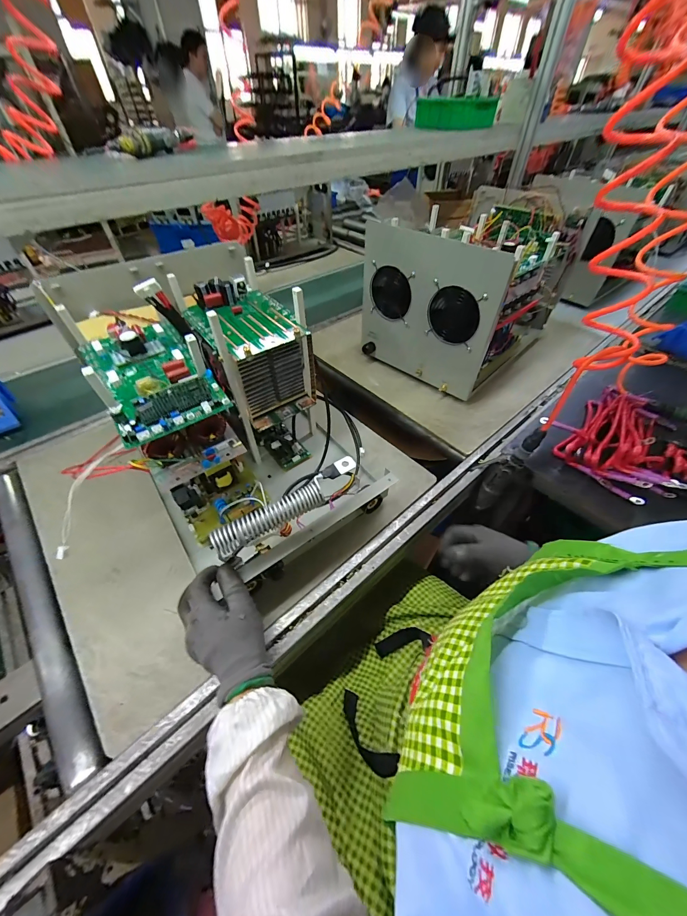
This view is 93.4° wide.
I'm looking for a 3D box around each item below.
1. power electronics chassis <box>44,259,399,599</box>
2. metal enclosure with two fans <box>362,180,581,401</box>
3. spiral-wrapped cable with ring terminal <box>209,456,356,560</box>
[{"bbox_3d":[-0.160,-0.071,0.505,0.309,0.292,0.409,-30,53,-23],"label":"power electronics chassis"},{"bbox_3d":[0.335,-0.426,0.822,0.508,0.319,0.306,-36,59,-28],"label":"metal enclosure with two fans"},{"bbox_3d":[-0.067,0.056,0.404,0.196,0.028,0.029,-31,54,-21],"label":"spiral-wrapped cable with ring terminal"}]

